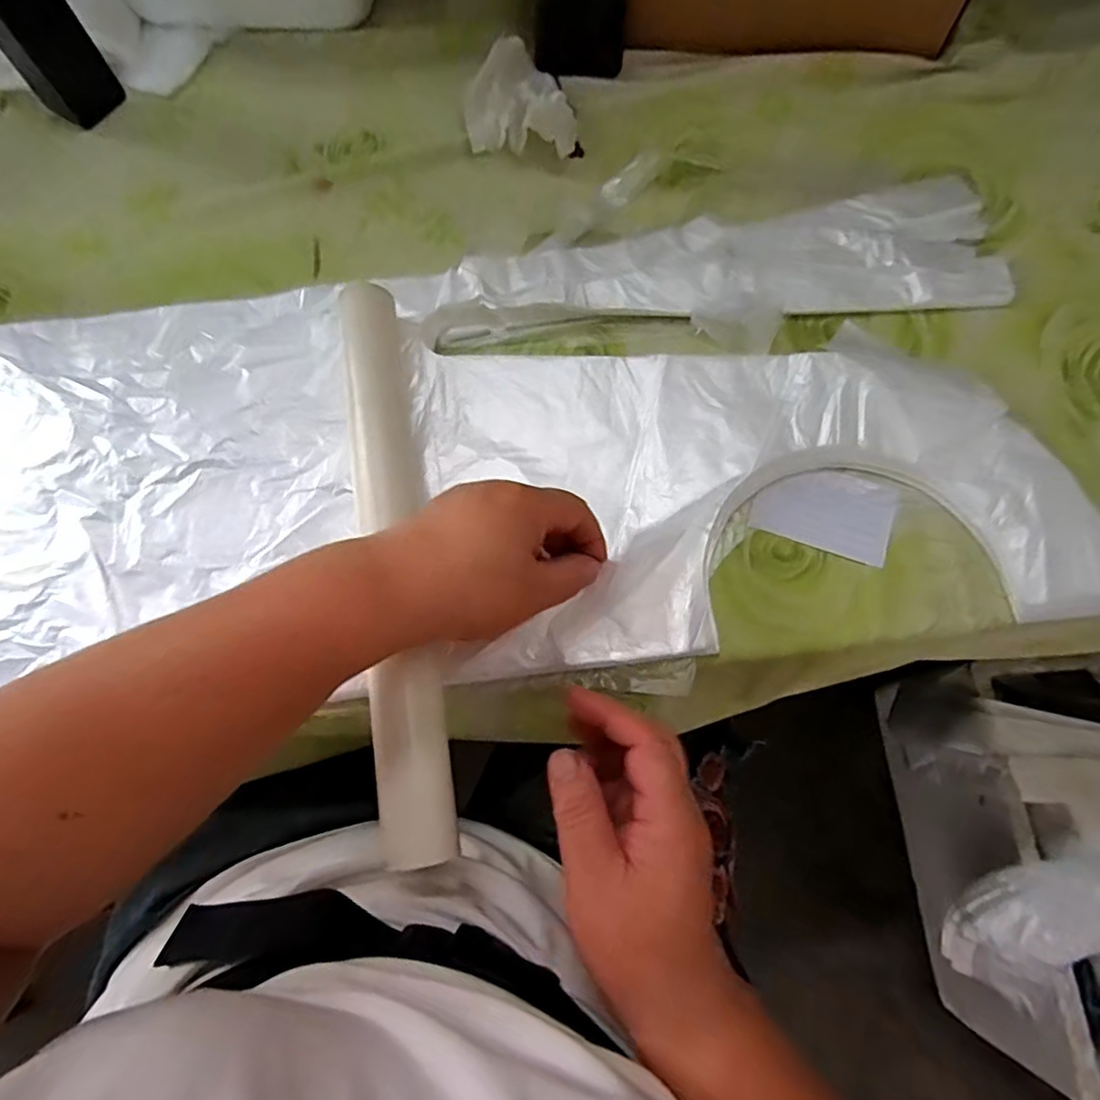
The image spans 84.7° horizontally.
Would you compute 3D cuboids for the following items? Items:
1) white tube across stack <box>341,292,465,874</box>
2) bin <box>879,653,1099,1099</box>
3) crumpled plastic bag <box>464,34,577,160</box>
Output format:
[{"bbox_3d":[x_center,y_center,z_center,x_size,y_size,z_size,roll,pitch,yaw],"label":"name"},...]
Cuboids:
[{"bbox_3d":[-0.095,-0.007,0.370,0.038,0.033,0.363,-9,70,-2],"label":"white tube across stack"},{"bbox_3d":[0.656,0.366,0.744,0.372,0.289,0.429,-3,71,2],"label":"bin"},{"bbox_3d":[-0.027,-0.390,0.518,0.090,0.031,0.134,-3,70,1],"label":"crumpled plastic bag"}]

